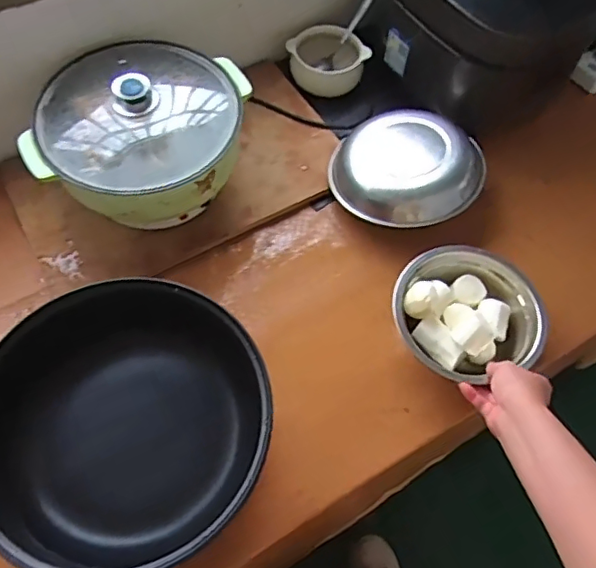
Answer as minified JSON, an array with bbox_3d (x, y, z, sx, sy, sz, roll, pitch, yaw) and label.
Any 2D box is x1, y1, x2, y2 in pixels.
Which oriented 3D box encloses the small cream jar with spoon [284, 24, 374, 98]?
[{"bbox_3d":[0.045,-0.336,0.850,0.109,0.052,0.086,17,63,6],"label":"small cream jar with spoon"}]

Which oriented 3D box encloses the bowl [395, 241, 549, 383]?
[{"bbox_3d":[0.196,0.035,0.665,0.158,0.051,0.157,1,63,-2],"label":"bowl"}]

